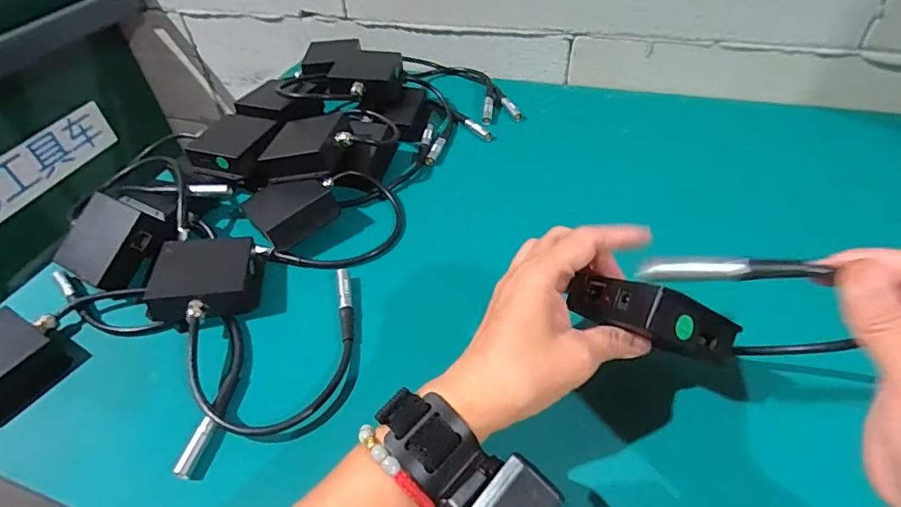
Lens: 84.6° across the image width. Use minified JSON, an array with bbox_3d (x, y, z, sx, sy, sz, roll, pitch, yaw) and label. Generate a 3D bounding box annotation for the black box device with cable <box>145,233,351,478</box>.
[{"bbox_3d":[-0.150,0.040,0.376,0.140,0.037,0.202,-24,47,-18],"label":"black box device with cable"}]

